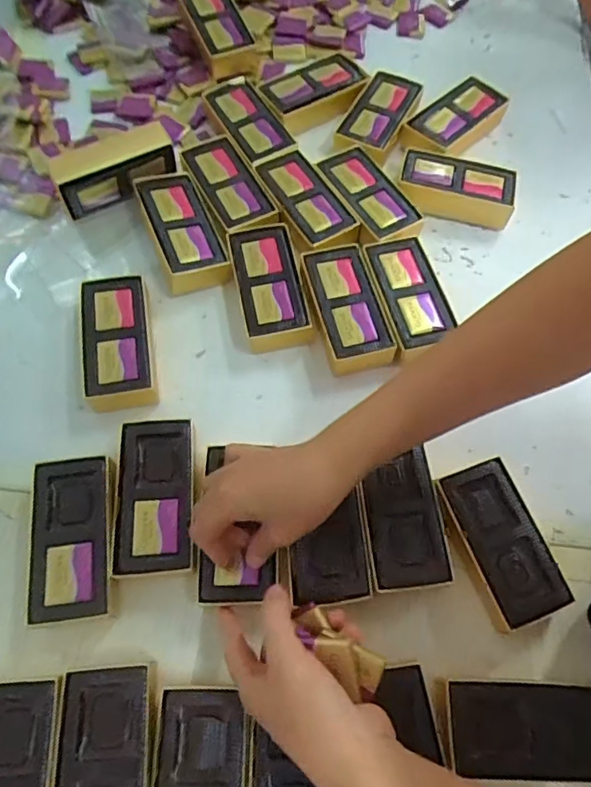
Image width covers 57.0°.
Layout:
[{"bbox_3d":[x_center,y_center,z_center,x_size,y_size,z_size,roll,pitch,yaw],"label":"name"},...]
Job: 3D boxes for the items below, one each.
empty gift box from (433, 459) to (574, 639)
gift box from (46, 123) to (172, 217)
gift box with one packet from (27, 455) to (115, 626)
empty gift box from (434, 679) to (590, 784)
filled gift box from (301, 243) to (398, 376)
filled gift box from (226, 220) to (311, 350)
[{"bbox_3d":[0.147,0.112,0.407,0.062,0.034,0.110,-19,68,-11],"label":"empty gift box"},{"bbox_3d":[-0.175,-0.215,0.525,0.111,0.058,0.036,-28,70,-14],"label":"gift box"},{"bbox_3d":[-0.159,0.106,0.398,0.056,0.032,0.112,-6,66,-5],"label":"gift box with one packet"},{"bbox_3d":[0.152,0.221,0.361,0.115,0.036,0.053,4,66,-1],"label":"empty gift box"},{"bbox_3d":[0.045,-0.076,0.487,0.059,0.030,0.118,-12,67,-8],"label":"filled gift box"},{"bbox_3d":[-0.025,-0.097,0.493,0.057,0.030,0.116,-10,67,-7],"label":"filled gift box"}]

